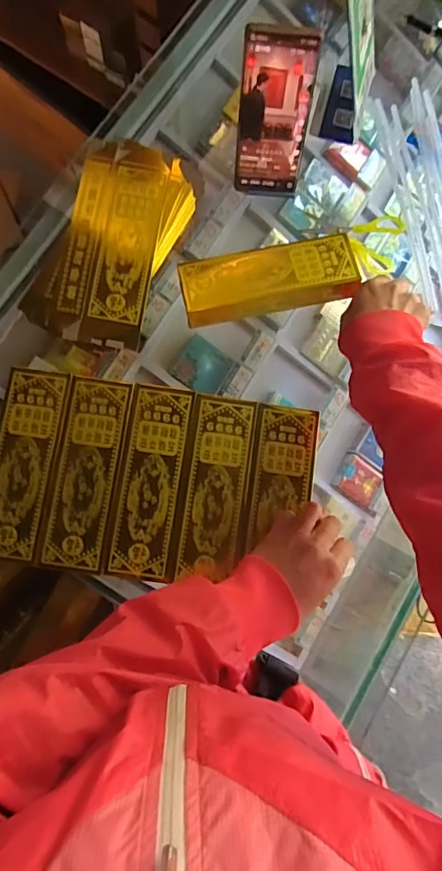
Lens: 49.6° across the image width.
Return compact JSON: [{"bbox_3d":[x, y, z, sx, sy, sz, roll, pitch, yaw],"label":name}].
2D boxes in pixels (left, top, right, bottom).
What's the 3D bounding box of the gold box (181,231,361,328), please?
[{"bbox_3d":[0.053,-0.175,0.536,0.191,0.029,0.069,-11,80,-2],"label":"gold box"}]

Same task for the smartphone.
[{"bbox_3d":[0.057,-0.340,0.518,0.075,0.164,0.007,3,56,-1],"label":"smartphone"}]

